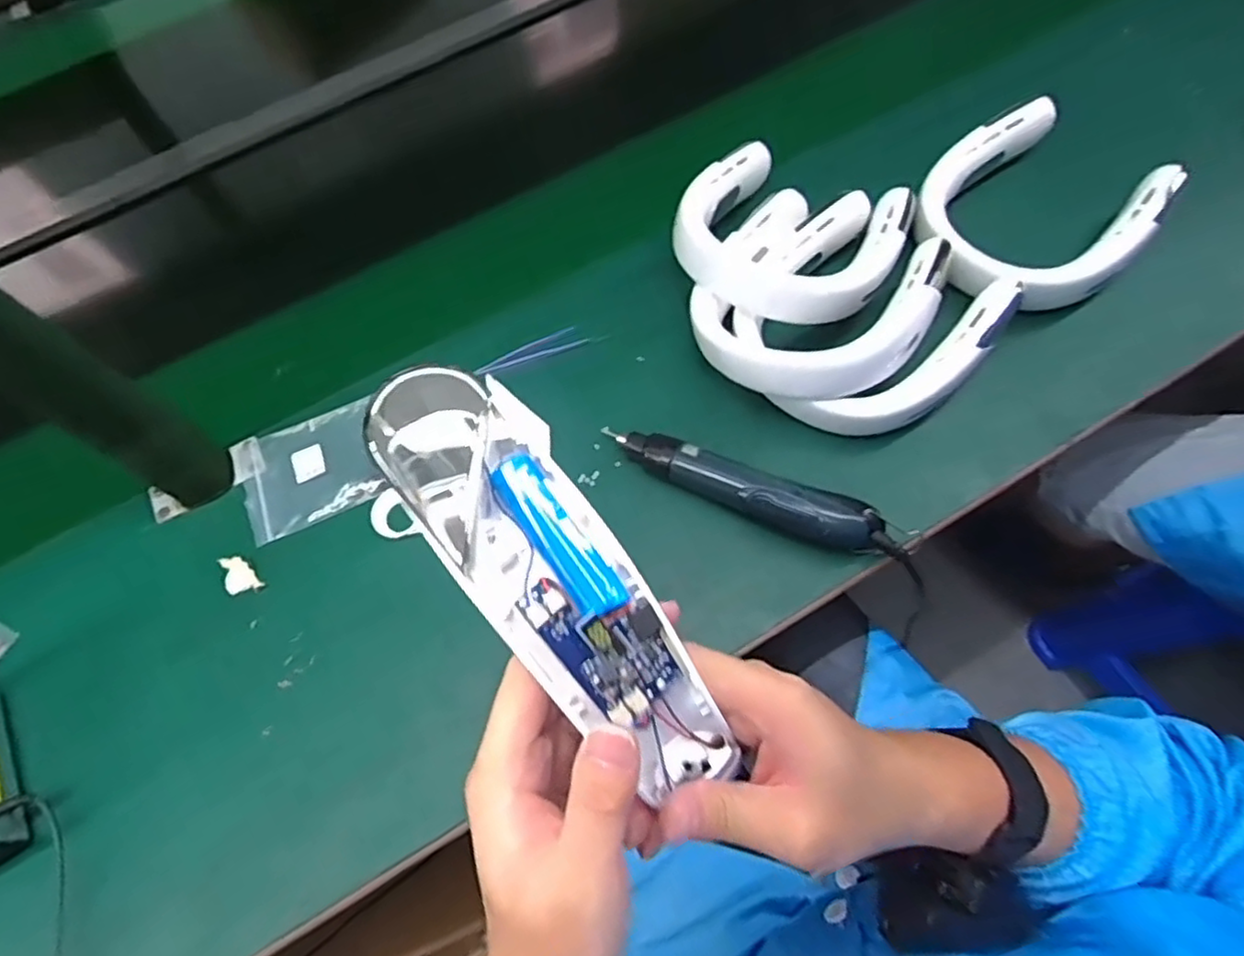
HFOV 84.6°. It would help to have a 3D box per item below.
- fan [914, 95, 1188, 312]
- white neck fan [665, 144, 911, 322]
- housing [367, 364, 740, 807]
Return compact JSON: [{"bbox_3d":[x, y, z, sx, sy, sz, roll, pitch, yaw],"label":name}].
[{"bbox_3d":[0.369,-0.241,0.622,0.185,0.056,0.218,40,74,21],"label":"fan"},{"bbox_3d":[0.147,-0.218,0.595,0.183,0.046,0.179,-2,64,4],"label":"white neck fan"},{"bbox_3d":[-0.023,0.039,0.258,0.054,0.036,0.189,-37,90,-13],"label":"housing"}]

